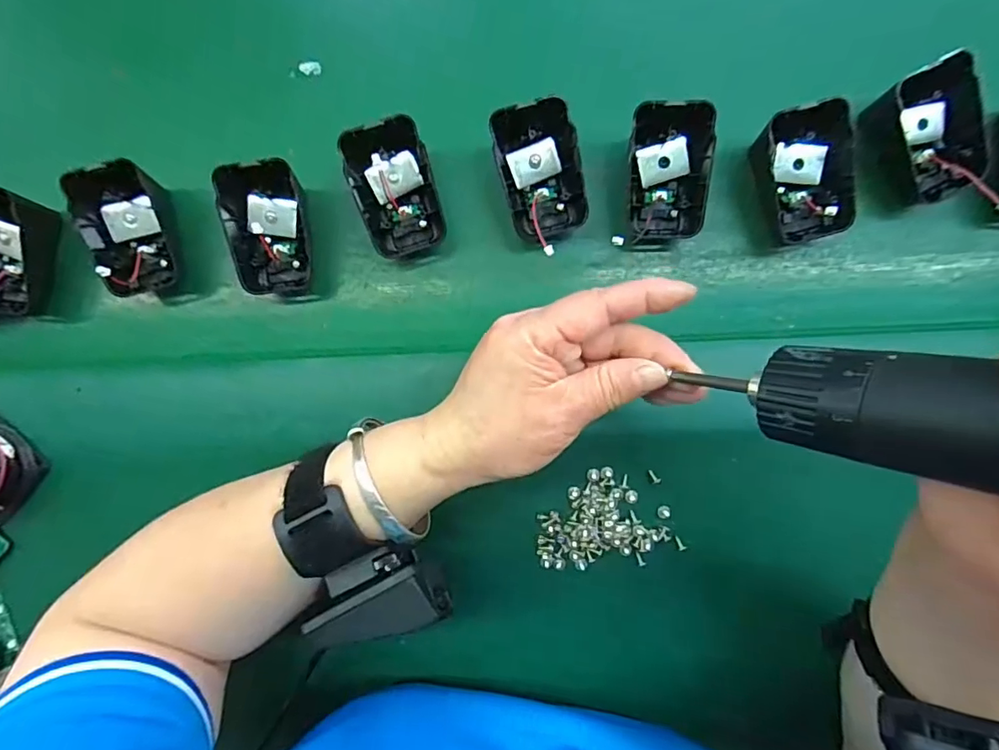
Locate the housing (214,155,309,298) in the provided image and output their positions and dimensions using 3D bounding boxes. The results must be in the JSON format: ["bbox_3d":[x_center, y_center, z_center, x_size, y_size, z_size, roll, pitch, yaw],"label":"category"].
[{"bbox_3d":[-0.132,-0.084,0.298,0.046,0.042,0.067,-9,85,0],"label":"housing"}]

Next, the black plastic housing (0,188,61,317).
[{"bbox_3d":[-0.287,-0.072,0.303,0.046,0.035,0.073,21,86,3],"label":"black plastic housing"}]

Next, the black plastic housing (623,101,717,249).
[{"bbox_3d":[0.092,-0.113,0.291,0.042,0.027,0.071,-7,111,-4],"label":"black plastic housing"}]

